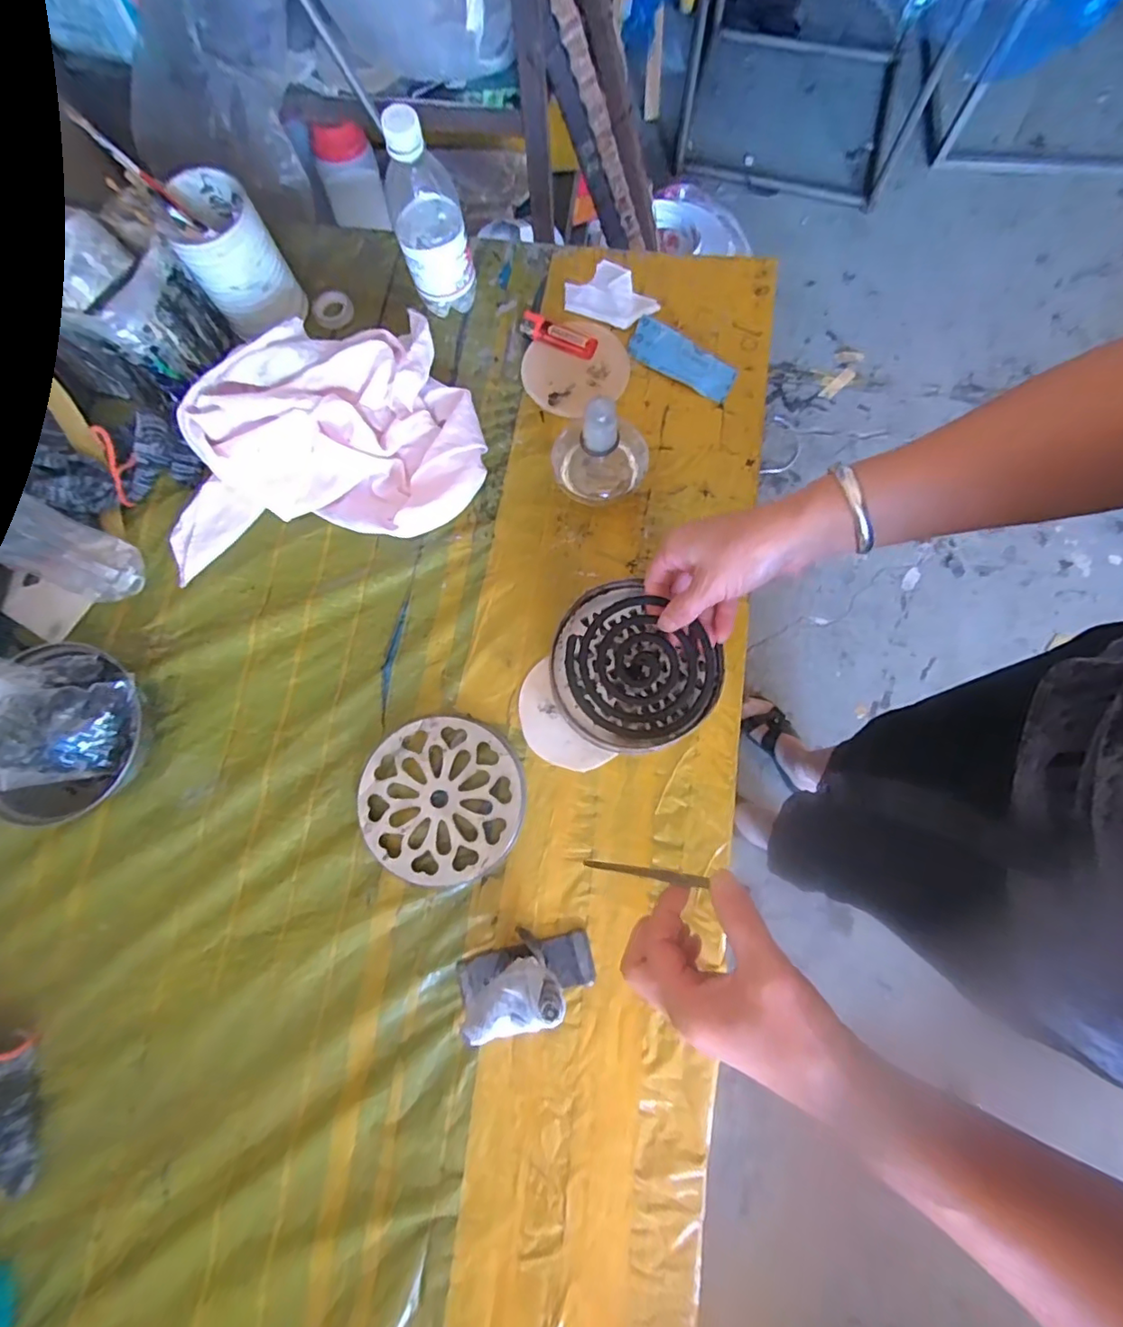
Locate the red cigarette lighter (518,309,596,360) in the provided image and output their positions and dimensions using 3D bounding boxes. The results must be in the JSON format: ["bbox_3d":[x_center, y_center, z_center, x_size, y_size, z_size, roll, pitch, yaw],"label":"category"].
[{"bbox_3d":[-0.005,-0.333,0.567,0.084,0.010,0.029,28,81,7],"label":"red cigarette lighter"}]

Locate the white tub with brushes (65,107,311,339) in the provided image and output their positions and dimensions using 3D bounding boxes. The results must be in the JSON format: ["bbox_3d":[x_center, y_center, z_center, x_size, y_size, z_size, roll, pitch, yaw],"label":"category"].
[{"bbox_3d":[-0.311,-0.386,0.526,0.081,0.127,0.089,-35,80,-5],"label":"white tub with brushes"}]

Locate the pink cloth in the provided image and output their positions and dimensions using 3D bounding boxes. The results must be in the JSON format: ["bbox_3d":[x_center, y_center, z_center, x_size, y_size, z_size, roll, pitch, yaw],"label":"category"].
[{"bbox_3d":[-0.231,-0.217,0.518,0.301,0.078,0.215,-12,79,-1],"label":"pink cloth"}]

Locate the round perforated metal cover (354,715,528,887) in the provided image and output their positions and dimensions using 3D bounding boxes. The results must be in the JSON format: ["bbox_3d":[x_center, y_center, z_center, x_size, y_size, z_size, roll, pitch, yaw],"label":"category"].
[{"bbox_3d":[-0.102,0.117,0.481,0.137,0.013,0.140,0,79,1],"label":"round perforated metal cover"}]

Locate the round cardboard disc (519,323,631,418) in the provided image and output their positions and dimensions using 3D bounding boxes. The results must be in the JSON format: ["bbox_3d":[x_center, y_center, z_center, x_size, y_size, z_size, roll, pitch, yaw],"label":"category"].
[{"bbox_3d":[0.013,-0.300,0.562,0.104,0.009,0.095,0,84,2],"label":"round cardboard disc"}]

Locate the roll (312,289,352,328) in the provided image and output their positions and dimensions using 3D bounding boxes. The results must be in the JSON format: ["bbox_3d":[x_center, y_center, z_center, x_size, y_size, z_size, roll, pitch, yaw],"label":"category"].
[{"bbox_3d":[-0.241,-0.374,0.588,0.041,0.013,0.038,0,79,1],"label":"roll"}]

